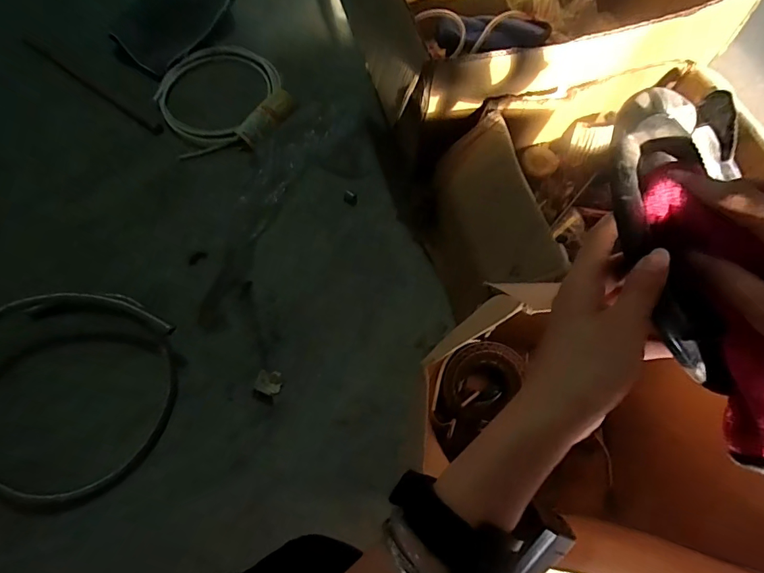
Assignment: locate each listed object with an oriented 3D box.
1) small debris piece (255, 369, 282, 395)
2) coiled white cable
[{"bbox_3d":[-0.175,0.148,0.662,0.039,0.010,0.036,17,70,5],"label":"small debris piece"},{"bbox_3d":[-0.340,-0.410,0.896,0.252,0.031,0.340,-25,64,-12],"label":"coiled white cable"}]

